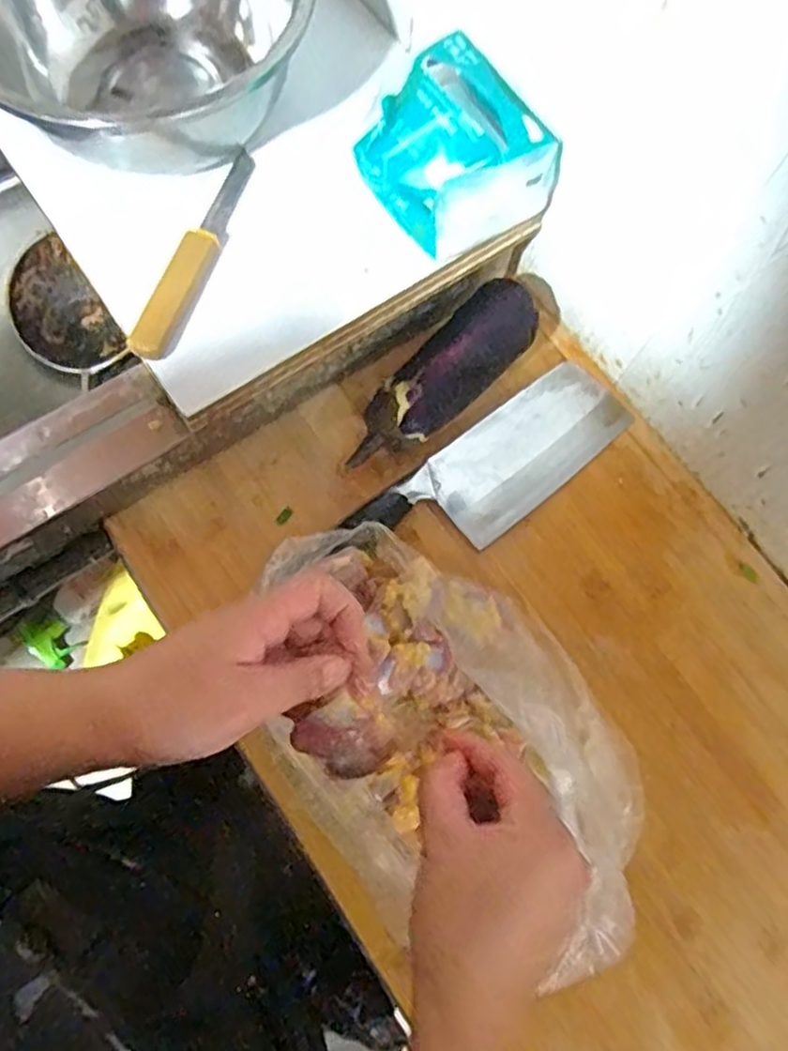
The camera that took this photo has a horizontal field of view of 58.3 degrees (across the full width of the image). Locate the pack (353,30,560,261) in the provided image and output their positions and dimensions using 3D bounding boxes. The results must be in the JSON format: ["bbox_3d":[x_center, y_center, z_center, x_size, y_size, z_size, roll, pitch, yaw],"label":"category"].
[{"bbox_3d":[0.038,-0.258,0.476,0.111,0.059,0.121,-33,77,-11],"label":"pack"}]

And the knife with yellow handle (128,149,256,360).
[{"bbox_3d":[-0.133,-0.186,0.481,0.021,0.019,0.172,18,73,4],"label":"knife with yellow handle"}]

